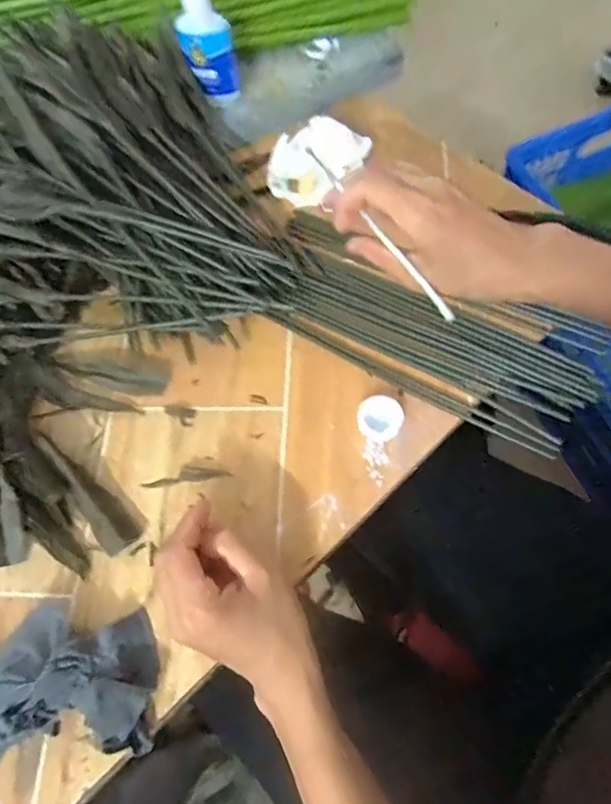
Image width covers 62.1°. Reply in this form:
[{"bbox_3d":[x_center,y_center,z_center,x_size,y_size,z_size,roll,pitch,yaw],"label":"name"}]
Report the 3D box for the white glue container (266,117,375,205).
[{"bbox_3d":[0.010,-0.226,0.478,0.064,0.035,0.089,35,73,18],"label":"white glue container"}]

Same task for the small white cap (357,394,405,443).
[{"bbox_3d":[0.056,0.013,0.383,0.033,0.012,0.034,-1,64,2],"label":"small white cap"}]

